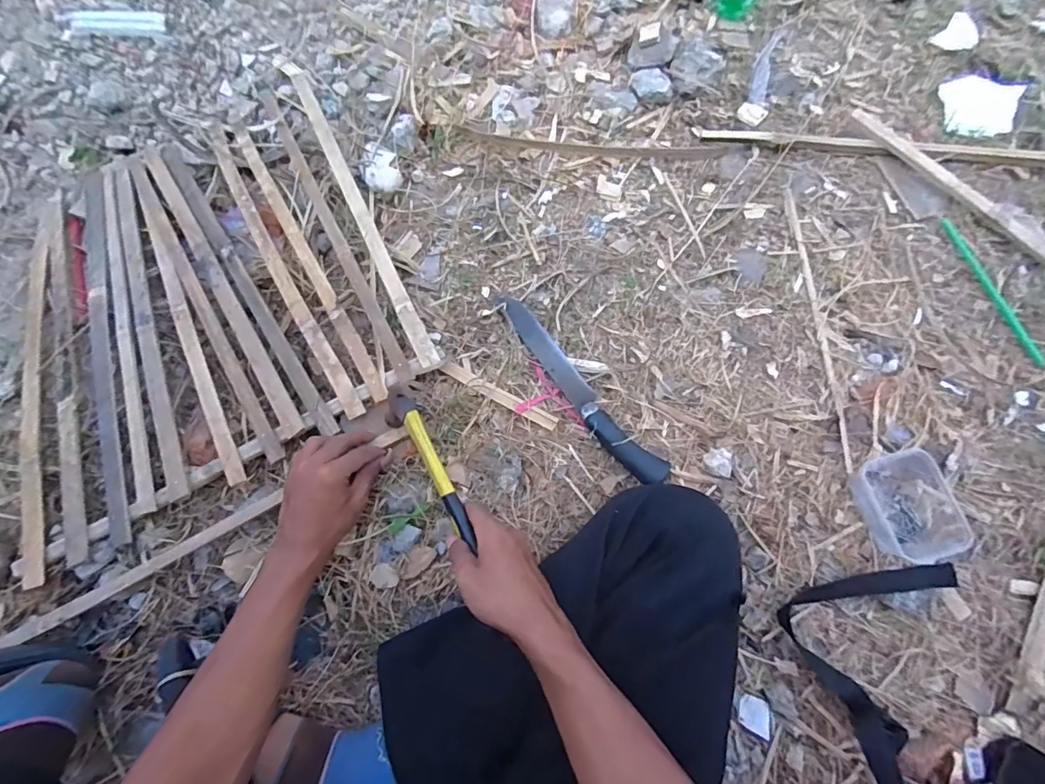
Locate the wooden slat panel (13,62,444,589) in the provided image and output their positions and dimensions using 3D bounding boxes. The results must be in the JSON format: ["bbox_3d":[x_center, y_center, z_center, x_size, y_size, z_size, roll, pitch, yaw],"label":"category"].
[{"bbox_3d":[-0.407,-0.119,0.627,0.477,0.051,0.507,-26,76,-7],"label":"wooden slat panel"}]

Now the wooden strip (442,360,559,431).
[{"bbox_3d":[-0.028,0.003,0.595,0.152,0.004,0.017,28,76,8],"label":"wooden strip"}]

